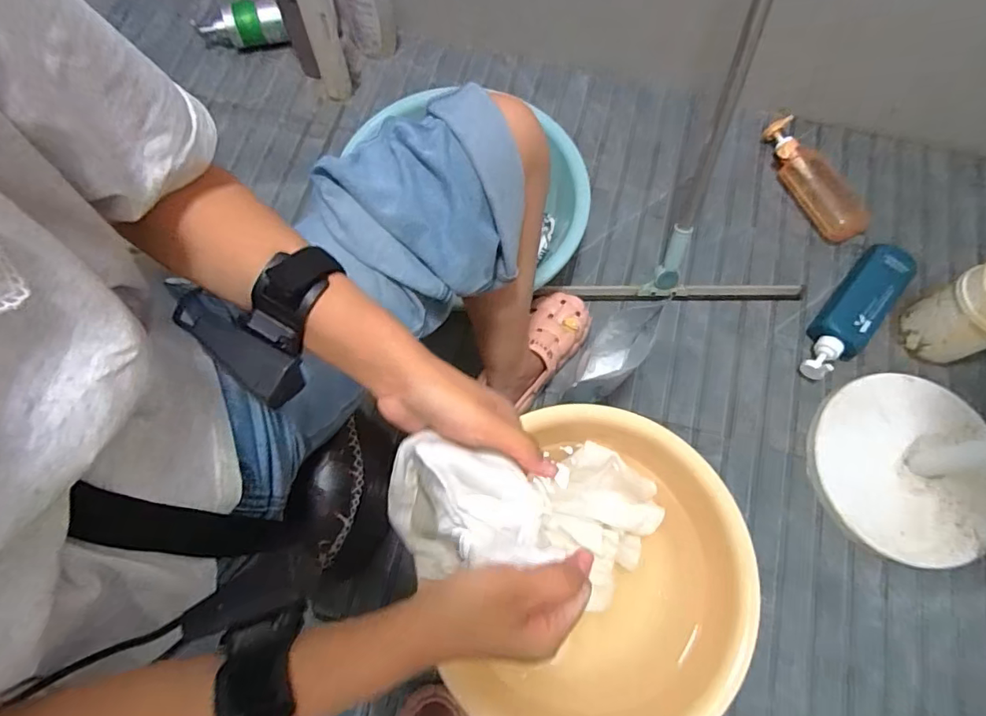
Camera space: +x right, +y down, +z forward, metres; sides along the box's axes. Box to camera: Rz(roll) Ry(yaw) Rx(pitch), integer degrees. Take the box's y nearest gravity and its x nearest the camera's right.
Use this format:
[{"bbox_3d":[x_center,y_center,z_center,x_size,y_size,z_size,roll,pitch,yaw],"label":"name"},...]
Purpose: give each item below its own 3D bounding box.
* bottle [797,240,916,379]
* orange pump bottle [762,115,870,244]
[{"bbox_3d":[0.570,-0.067,0.831,0.082,0.071,0.247,38,76,11],"label":"bottle"},{"bbox_3d":[0.563,-0.314,0.923,0.074,0.053,0.241,-23,74,-7],"label":"orange pump bottle"}]

